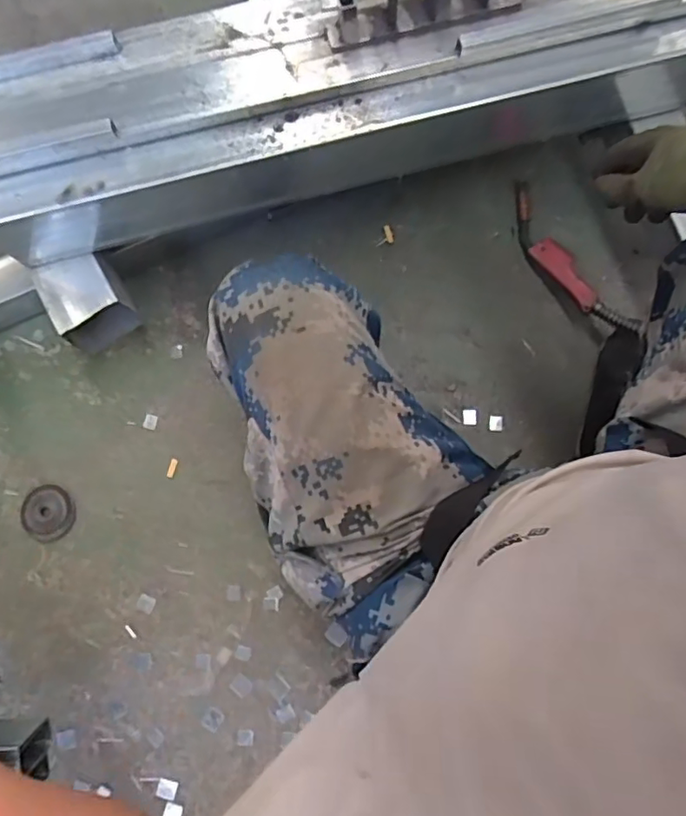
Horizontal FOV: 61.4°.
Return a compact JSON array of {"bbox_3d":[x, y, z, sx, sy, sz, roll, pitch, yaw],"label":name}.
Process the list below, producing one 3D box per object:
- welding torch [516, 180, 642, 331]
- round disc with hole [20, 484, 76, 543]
[{"bbox_3d":[0.366,-0.245,0.954,0.062,0.051,0.318,-34,80,-3],"label":"welding torch"},{"bbox_3d":[-0.493,0.174,0.966,0.091,0.022,0.084,-1,78,3],"label":"round disc with hole"}]

